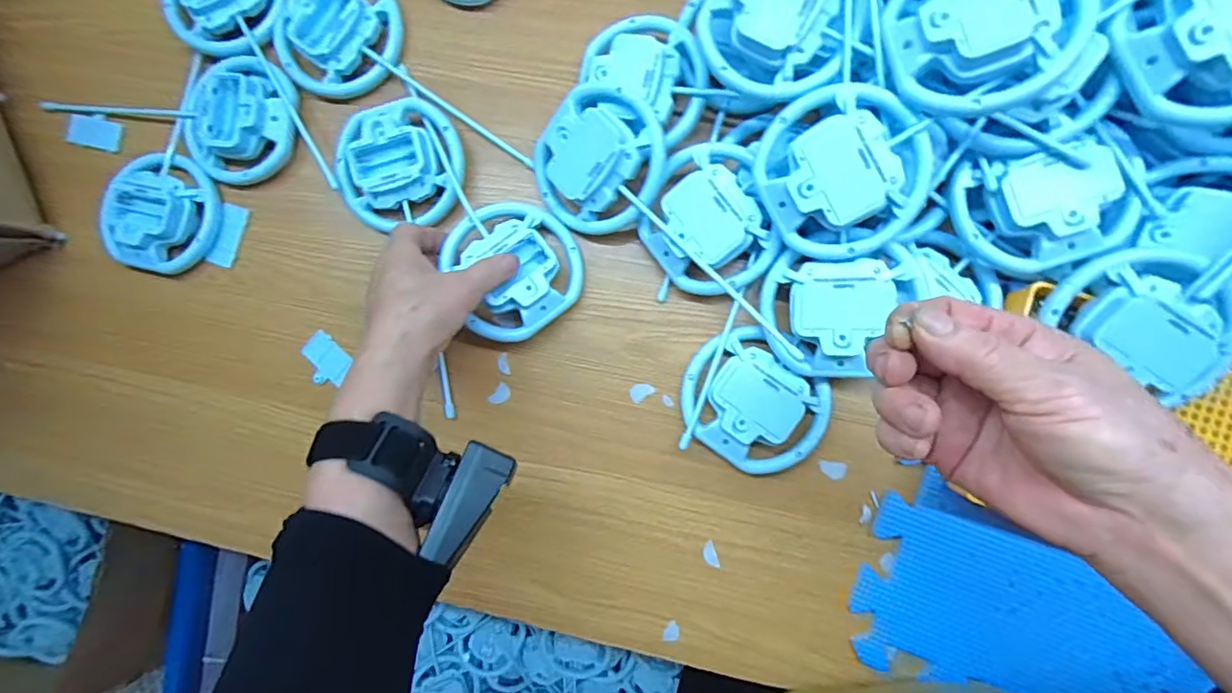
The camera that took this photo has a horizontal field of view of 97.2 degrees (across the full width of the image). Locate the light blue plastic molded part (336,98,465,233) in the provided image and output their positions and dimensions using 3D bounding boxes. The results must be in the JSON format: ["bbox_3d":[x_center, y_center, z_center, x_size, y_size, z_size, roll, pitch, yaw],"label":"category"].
[{"bbox_3d":[-0.172,-0.145,0.431,0.099,0.032,0.094,0,88,9],"label":"light blue plastic molded part"}]

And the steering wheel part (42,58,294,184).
[{"bbox_3d":[-0.383,-0.210,0.465,0.236,0.026,0.099,18,91,9],"label":"steering wheel part"}]

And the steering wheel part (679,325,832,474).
[{"bbox_3d":[0.098,0.040,0.392,0.104,0.030,0.086,41,94,8],"label":"steering wheel part"}]

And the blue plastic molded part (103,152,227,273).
[{"bbox_3d":[-0.387,-0.114,0.463,0.098,0.031,0.101,11,90,9],"label":"blue plastic molded part"}]

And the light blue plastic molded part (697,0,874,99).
[{"bbox_3d":[0.106,-0.205,0.344,0.104,0.027,0.086,30,92,7],"label":"light blue plastic molded part"}]

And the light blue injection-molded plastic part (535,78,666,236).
[{"bbox_3d":[-0.015,-0.134,0.393,0.096,0.027,0.096,4,102,19],"label":"light blue injection-molded plastic part"}]

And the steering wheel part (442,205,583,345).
[{"bbox_3d":[-0.076,-0.062,0.407,0.101,0.024,0.101,1,83,-9],"label":"steering wheel part"}]

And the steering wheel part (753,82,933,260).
[{"bbox_3d":[0.142,-0.111,0.340,0.093,0.034,0.103,-30,85,5],"label":"steering wheel part"}]

